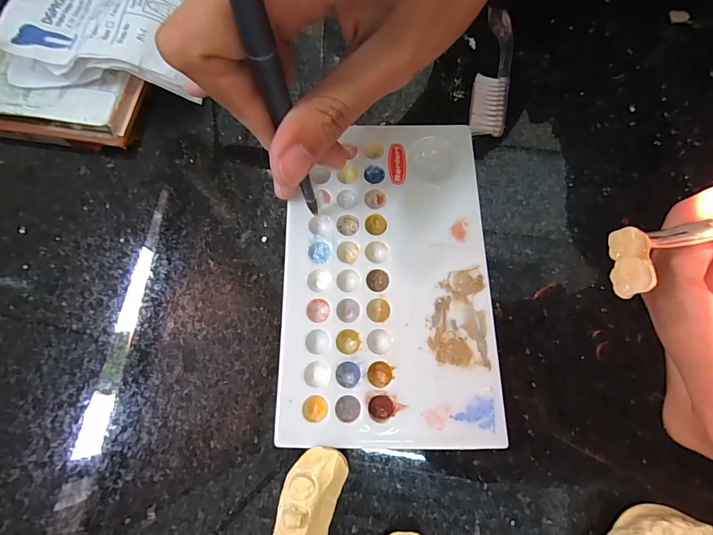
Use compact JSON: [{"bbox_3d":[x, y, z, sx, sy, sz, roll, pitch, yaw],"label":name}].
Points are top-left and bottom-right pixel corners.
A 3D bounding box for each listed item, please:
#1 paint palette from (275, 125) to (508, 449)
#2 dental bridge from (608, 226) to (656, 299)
[{"bbox_3d":[0.013,0.002,0.183,0.091,0.012,0.149,-1,72,0],"label":"paint palette"},{"bbox_3d":[0.072,-0.001,0.102,0.007,0.006,0.019,10,70,4],"label":"dental bridge"}]

